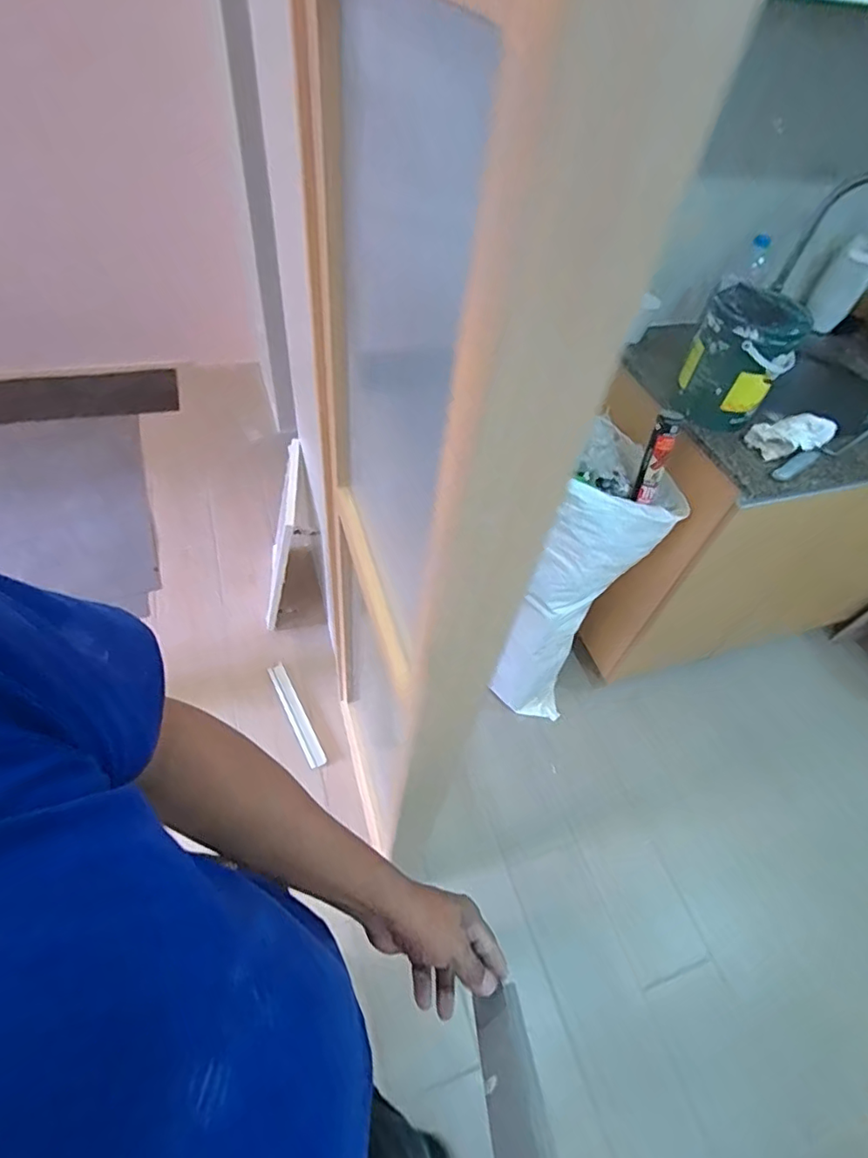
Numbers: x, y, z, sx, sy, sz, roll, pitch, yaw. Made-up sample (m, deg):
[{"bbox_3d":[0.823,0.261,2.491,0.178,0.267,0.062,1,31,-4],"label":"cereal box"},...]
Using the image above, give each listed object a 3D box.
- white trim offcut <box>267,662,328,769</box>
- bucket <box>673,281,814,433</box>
[{"bbox_3d":[-0.398,0.385,1.564,0.048,0.027,0.336,-22,58,-22],"label":"white trim offcut"},{"bbox_3d":[0.600,-0.441,1.077,0.170,0.206,0.188,24,53,12],"label":"bucket"}]

